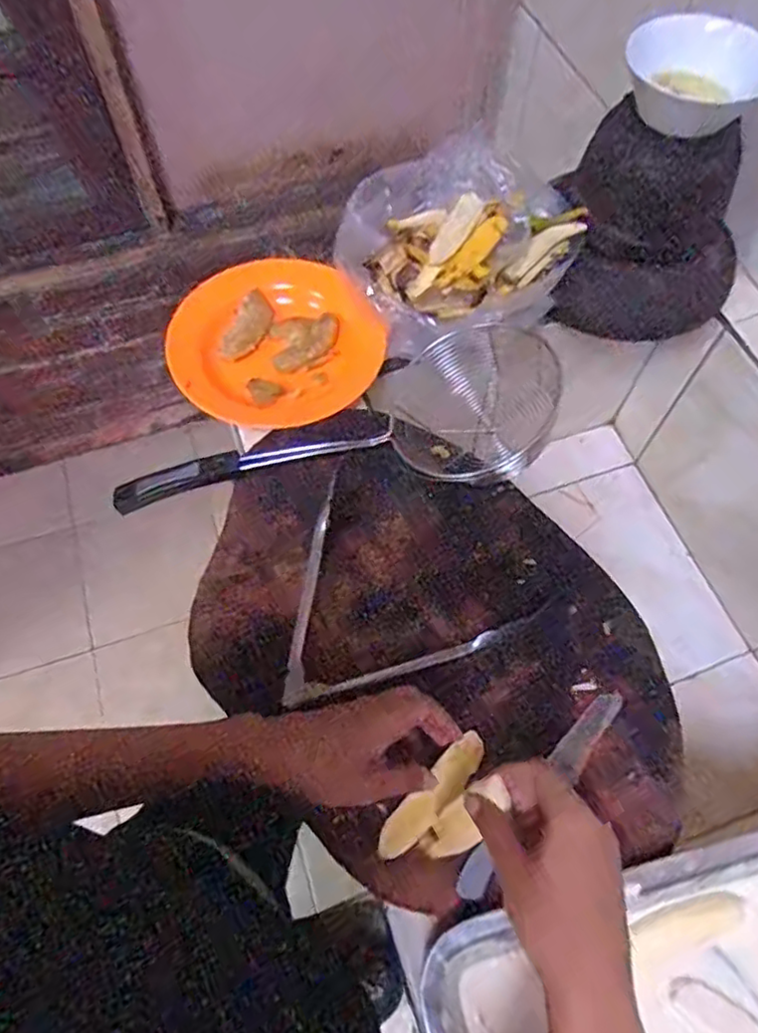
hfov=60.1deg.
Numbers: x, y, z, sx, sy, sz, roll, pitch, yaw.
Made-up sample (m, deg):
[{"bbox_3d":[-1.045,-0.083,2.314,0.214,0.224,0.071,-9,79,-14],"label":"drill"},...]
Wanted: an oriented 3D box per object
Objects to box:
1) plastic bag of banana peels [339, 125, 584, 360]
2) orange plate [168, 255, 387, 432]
[{"bbox_3d":[0.071,-0.270,0.652,0.212,0.071,0.195,-34,68,-16],"label":"plastic bag of banana peels"},{"bbox_3d":[-0.100,-0.174,0.657,0.202,0.031,0.190,0,63,0],"label":"orange plate"}]

